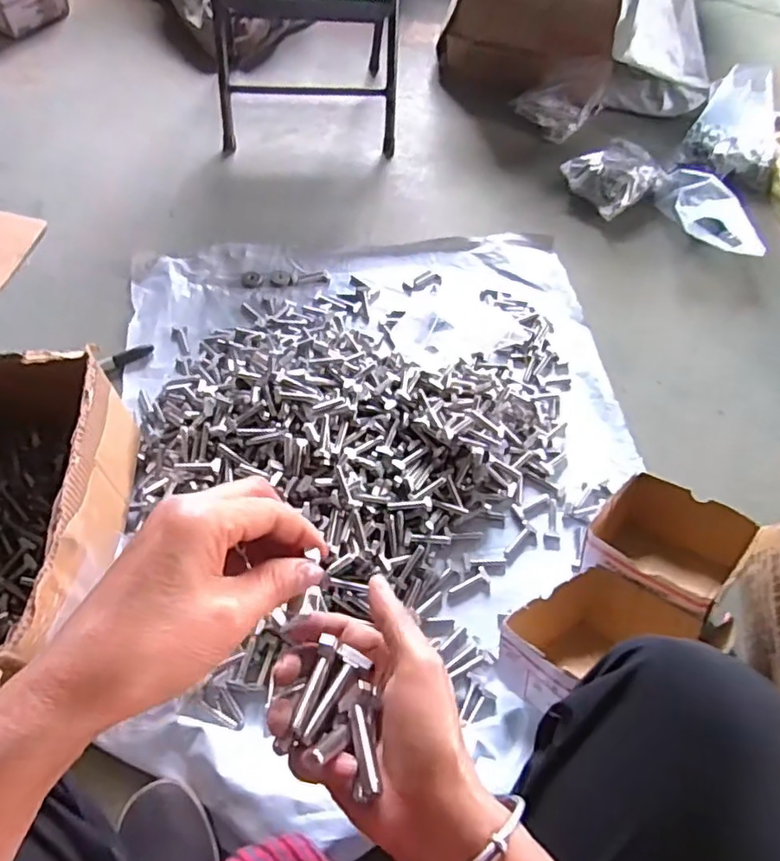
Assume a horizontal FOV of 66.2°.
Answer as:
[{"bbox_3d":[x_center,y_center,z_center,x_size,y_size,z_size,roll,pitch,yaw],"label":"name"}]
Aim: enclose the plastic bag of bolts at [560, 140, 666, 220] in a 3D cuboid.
[{"bbox_3d":[0.420,-0.467,1.113,0.165,0.063,0.136,-25,63,-19],"label":"plastic bag of bolts"}]

